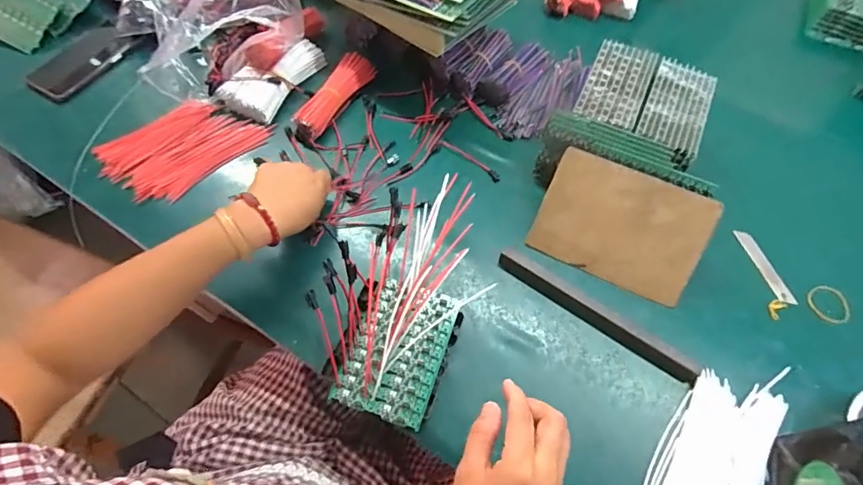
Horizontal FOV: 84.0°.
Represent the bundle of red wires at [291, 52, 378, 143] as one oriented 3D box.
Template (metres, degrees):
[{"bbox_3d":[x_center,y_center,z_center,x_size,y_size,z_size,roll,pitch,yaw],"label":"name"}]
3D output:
[{"bbox_3d":[-0.134,-0.204,0.665,0.044,0.032,0.154,26,67,10],"label":"bundle of red wires"}]

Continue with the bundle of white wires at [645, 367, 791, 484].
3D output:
[{"bbox_3d":[0.267,0.222,0.459,0.105,0.020,0.216,26,67,10],"label":"bundle of white wires"}]

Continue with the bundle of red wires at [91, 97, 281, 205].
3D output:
[{"bbox_3d":[-0.326,-0.128,0.637,0.187,0.024,0.127,-41,73,-18],"label":"bundle of red wires"}]

